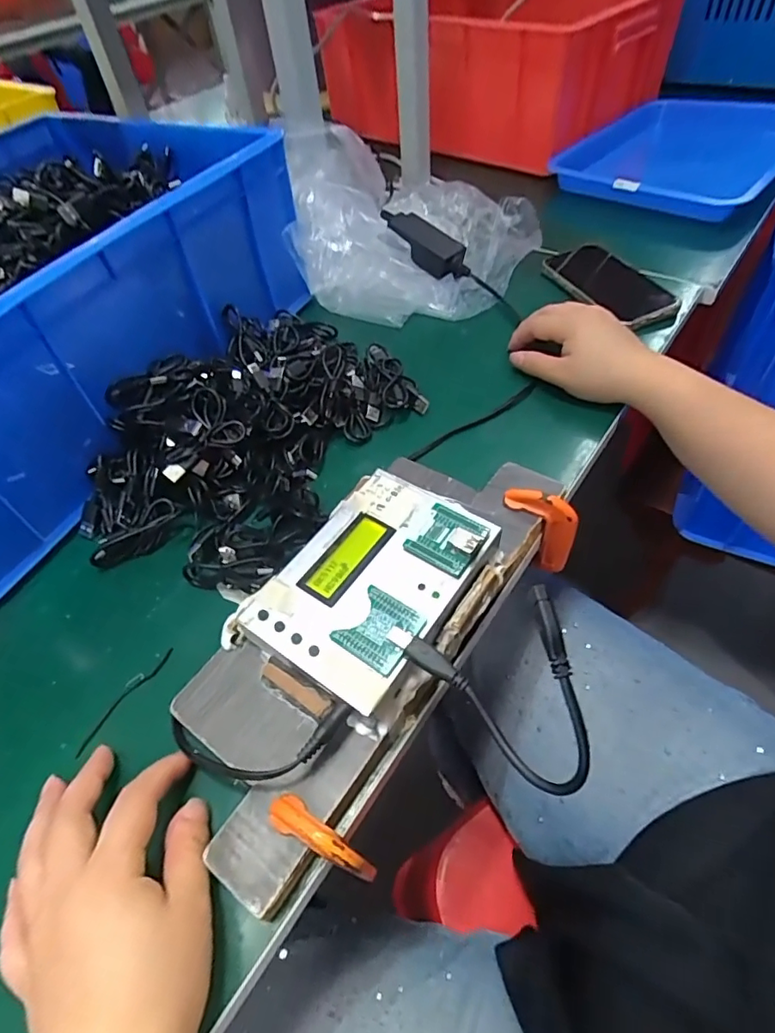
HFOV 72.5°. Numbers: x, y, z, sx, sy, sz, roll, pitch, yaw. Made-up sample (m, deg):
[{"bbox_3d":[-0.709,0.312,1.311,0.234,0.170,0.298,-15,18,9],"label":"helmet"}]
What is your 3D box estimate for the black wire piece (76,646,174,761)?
[{"bbox_3d":[-0.164,0.114,0.332,0.008,0.004,0.077,27,58,25],"label":"black wire piece"}]

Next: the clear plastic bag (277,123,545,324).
[{"bbox_3d":[0.029,-0.338,0.585,0.262,0.118,0.259,-6,51,1],"label":"clear plastic bag"}]

